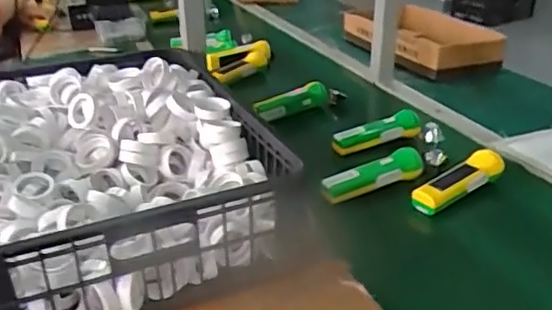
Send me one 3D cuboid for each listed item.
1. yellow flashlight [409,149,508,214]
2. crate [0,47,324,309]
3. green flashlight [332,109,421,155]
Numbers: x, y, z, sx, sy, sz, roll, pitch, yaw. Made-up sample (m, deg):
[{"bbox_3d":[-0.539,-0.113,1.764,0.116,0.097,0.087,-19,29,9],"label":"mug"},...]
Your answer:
[{"bbox_3d":[0.277,0.039,0.883,0.168,0.048,0.043,-17,31,-29],"label":"yellow flashlight"},{"bbox_3d":[-0.240,0.012,0.842,0.385,0.147,0.557,-13,29,-23],"label":"crate"},{"bbox_3d":[0.182,-0.038,1.054,0.180,0.053,0.037,-12,28,-20],"label":"green flashlight"}]

